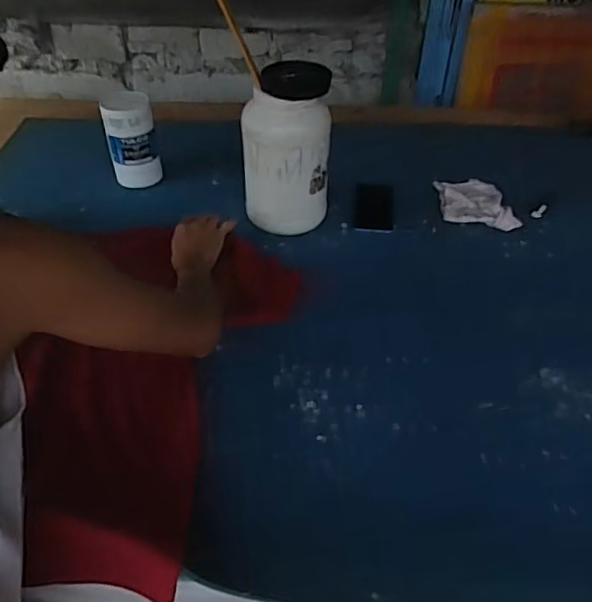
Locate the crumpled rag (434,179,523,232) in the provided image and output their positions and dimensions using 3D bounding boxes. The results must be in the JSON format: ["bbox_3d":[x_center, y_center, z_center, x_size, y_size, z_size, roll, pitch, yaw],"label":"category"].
[{"bbox_3d":[0.364,-0.206,1.136,0.146,0.028,0.152,5,42,5],"label":"crumpled rag"}]

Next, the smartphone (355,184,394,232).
[{"bbox_3d":[0.155,-0.185,1.120,0.075,0.007,0.135,7,53,0],"label":"smartphone"}]

